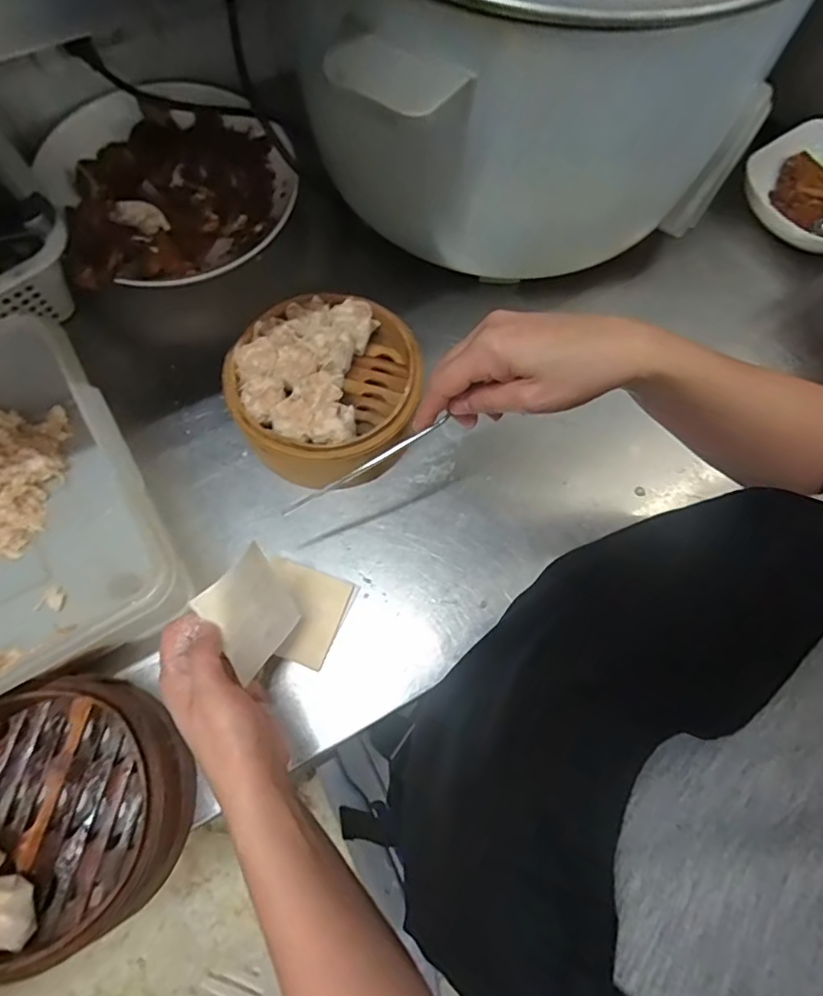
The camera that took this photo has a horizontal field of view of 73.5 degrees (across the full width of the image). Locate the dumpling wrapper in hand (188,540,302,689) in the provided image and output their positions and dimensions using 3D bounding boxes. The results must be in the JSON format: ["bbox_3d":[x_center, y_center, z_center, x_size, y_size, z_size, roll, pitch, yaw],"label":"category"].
[{"bbox_3d":[-0.109,0.077,0.379,0.011,0.069,0.066,-17,113,27],"label":"dumpling wrapper in hand"}]

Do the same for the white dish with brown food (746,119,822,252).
[{"bbox_3d":[0.450,-0.340,0.610,0.144,0.051,0.145,1,70,-3],"label":"white dish with brown food"}]

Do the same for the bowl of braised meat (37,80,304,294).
[{"bbox_3d":[-0.242,-0.323,0.560,0.235,0.046,0.219,1,70,-3],"label":"bowl of braised meat"}]

